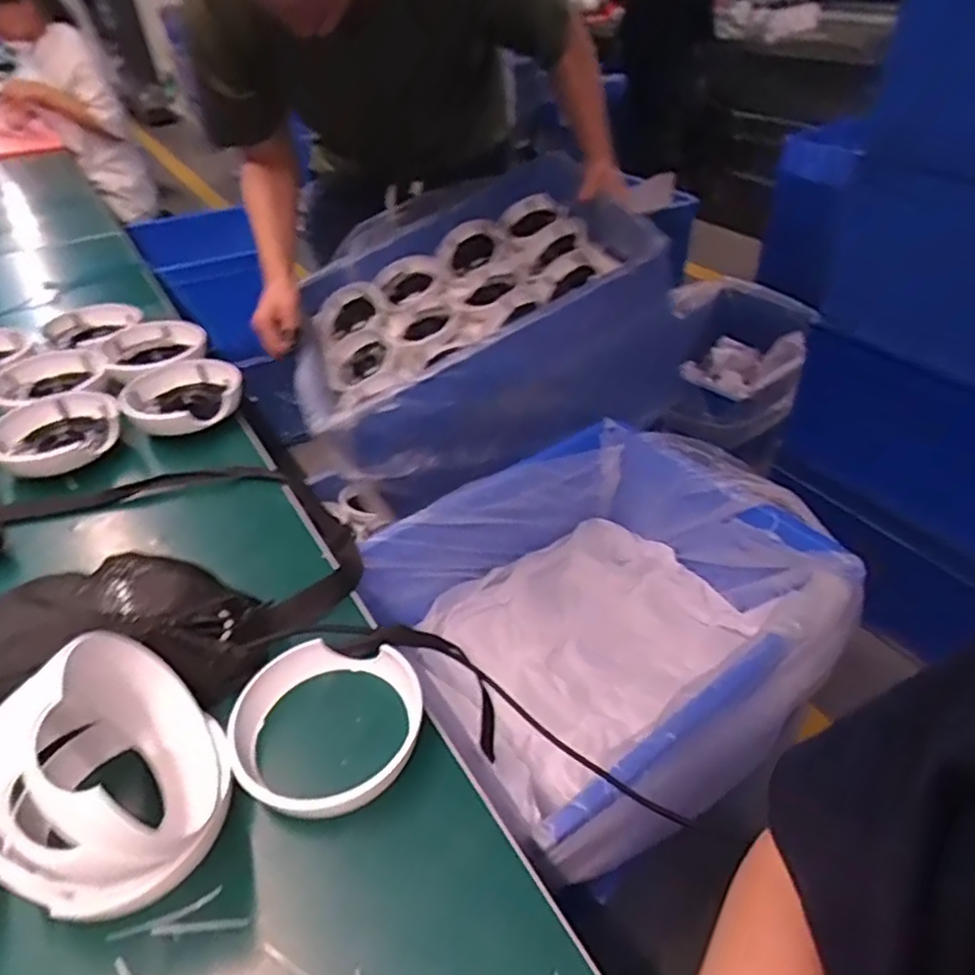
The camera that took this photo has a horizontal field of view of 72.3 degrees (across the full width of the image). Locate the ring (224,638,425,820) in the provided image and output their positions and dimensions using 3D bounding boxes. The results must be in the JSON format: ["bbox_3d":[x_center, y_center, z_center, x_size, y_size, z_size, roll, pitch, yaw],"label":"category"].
[{"bbox_3d":[-0.101,0.148,0.423,0.118,0.027,0.112,-2,39,2],"label":"ring"}]

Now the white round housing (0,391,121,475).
[{"bbox_3d":[-0.436,-0.051,0.680,0.116,0.044,0.116,-2,39,2],"label":"white round housing"}]

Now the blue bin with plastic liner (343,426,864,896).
[{"bbox_3d":[0.151,0.168,0.830,0.525,0.207,0.438,-25,44,-24],"label":"blue bin with plastic liner"}]

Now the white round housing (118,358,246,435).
[{"bbox_3d":[-0.322,-0.100,0.722,0.118,0.047,0.117,-2,39,2],"label":"white round housing"}]

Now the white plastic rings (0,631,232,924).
[{"bbox_3d":[-0.203,0.148,0.355,0.109,0.123,0.132,-32,47,-30],"label":"white plastic rings"}]

